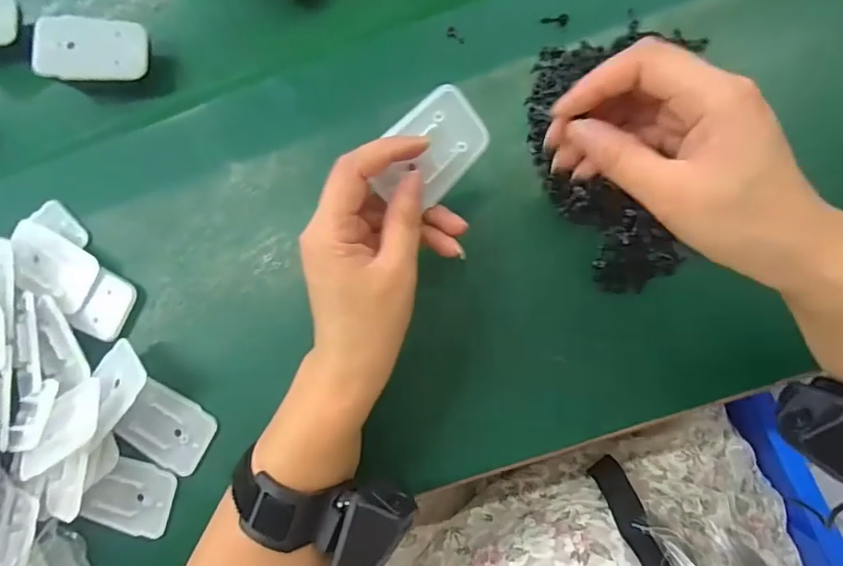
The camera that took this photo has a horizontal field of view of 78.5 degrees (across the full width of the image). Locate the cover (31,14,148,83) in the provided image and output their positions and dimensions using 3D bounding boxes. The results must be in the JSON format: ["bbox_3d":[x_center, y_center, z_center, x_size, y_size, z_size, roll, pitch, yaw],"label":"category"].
[{"bbox_3d":[-0.226,-0.161,0.354,0.069,0.005,0.048,-9,79,-22],"label":"cover"}]

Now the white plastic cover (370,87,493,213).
[{"bbox_3d":[0.004,-0.071,0.281,0.068,0.007,0.046,-45,115,-7],"label":"white plastic cover"}]

